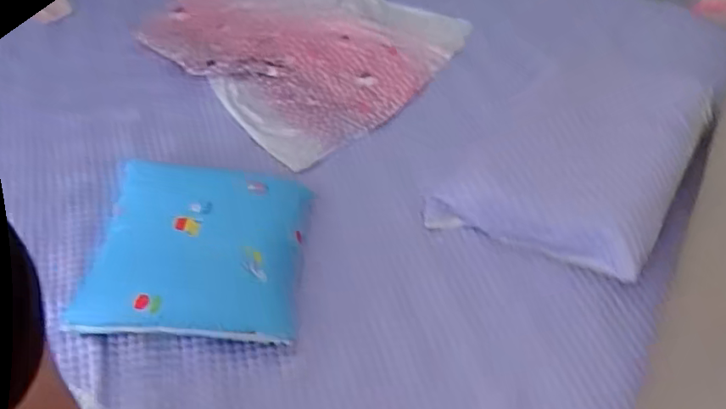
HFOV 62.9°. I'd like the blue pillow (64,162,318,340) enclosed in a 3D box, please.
[{"bbox_3d":[-0.312,0.082,1.148,0.389,0.146,0.415,5,44,-2],"label":"blue pillow"}]

